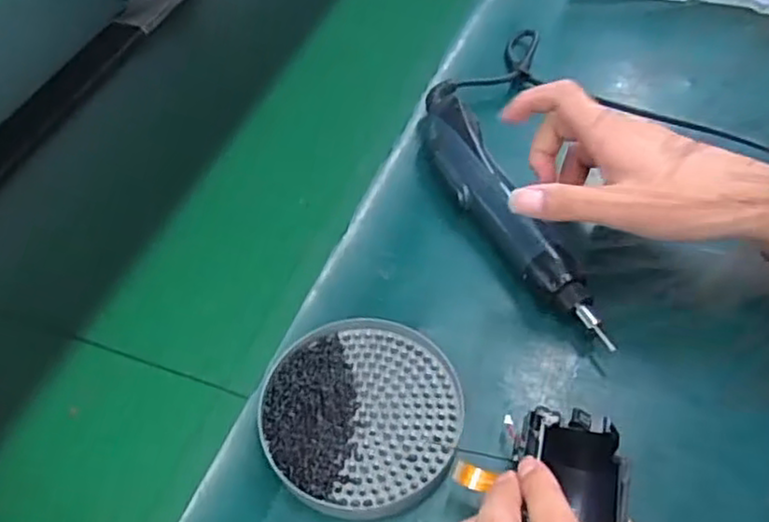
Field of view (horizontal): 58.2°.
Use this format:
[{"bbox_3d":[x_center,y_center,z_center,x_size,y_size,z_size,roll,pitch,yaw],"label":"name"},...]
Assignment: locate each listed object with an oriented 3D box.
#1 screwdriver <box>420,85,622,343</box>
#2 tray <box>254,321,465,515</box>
[{"bbox_3d":[0.077,-0.041,0.482,0.044,0.048,0.238,-20,54,-10],"label":"screwdriver"},{"bbox_3d":[-0.013,0.089,0.401,0.110,0.022,0.114,-2,53,3],"label":"tray"}]

